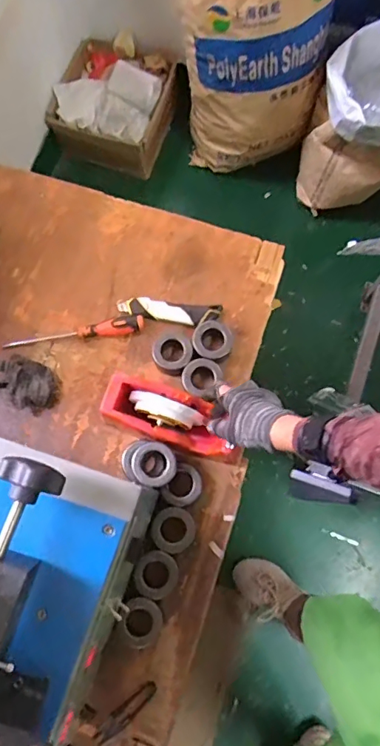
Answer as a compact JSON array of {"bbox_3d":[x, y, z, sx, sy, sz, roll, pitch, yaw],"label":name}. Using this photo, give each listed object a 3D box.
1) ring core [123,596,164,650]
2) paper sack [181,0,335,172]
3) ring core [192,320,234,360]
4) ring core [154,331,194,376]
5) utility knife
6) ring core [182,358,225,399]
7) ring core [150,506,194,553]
[{"bbox_3d":[-0.063,0.335,0.662,0.051,0.032,0.061,16,76,5],"label":"ring core"},{"bbox_3d":[0.170,-0.855,1.285,0.389,0.610,0.286,-16,76,-4],"label":"paper sack"},{"bbox_3d":[0.035,-0.048,0.757,0.061,0.029,0.058,-6,75,-1],"label":"ring core"},{"bbox_3d":[-0.025,-0.034,0.760,0.061,0.037,0.066,0,75,0],"label":"ring core"},{"bbox_3d":[-0.035,-0.100,0.788,0.164,0.014,0.042,6,76,2],"label":"utility knife"},{"bbox_3d":[0.018,0.010,0.749,0.059,0.041,0.061,0,75,0],"label":"ring core"},{"bbox_3d":[-0.023,0.222,0.695,0.060,0.034,0.060,0,75,0],"label":"ring core"}]

